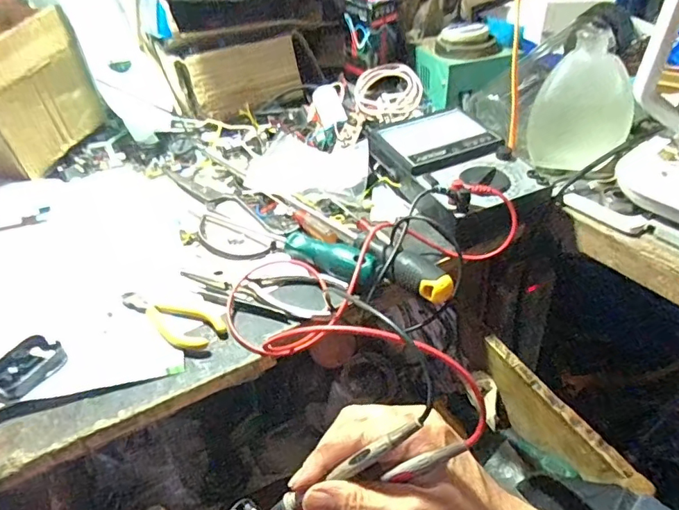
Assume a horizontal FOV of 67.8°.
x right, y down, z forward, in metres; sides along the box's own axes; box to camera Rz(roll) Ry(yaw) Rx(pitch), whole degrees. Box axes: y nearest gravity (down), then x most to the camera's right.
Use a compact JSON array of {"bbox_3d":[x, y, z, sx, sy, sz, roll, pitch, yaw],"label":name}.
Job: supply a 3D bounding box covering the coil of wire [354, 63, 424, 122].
[{"bbox_3d":[0.062,-0.207,0.650,0.083,0.026,0.084,-11,66,-2],"label":"coil of wire"}]

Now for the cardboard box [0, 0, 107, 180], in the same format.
[{"bbox_3d":[-0.377,-0.186,0.593,0.092,0.155,0.156,11,43,17],"label":"cardboard box"}]

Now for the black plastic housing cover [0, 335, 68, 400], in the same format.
[{"bbox_3d":[-0.229,0.080,0.369,0.042,0.009,0.048,15,41,22],"label":"black plastic housing cover"}]

